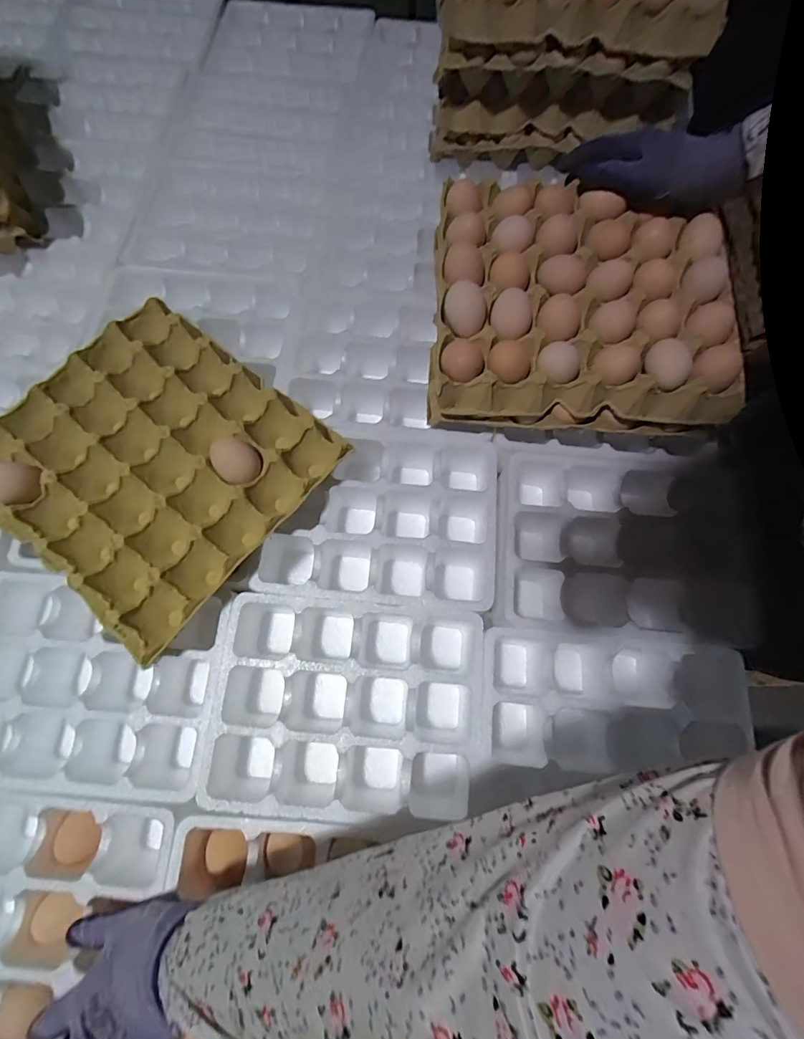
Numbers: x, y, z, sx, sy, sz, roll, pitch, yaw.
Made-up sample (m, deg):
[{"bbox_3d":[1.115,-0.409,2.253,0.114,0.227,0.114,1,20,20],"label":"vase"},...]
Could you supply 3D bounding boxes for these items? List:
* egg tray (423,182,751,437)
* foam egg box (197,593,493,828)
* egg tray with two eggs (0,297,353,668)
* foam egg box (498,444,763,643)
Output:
[{"bbox_3d":[0.180,-0.229,0.464,0.287,0.062,0.260,3,73,1],"label":"egg tray"},{"bbox_3d":[-0.051,0.182,0.437,0.251,0.076,0.187,5,71,2],"label":"foam egg box"},{"bbox_3d":[-0.251,-0.064,0.455,0.304,0.055,0.282,39,77,11],"label":"egg tray with two eggs"},{"bbox_3d":[0.226,0.022,0.480,0.238,0.075,0.203,3,71,1],"label":"foam egg box"}]

